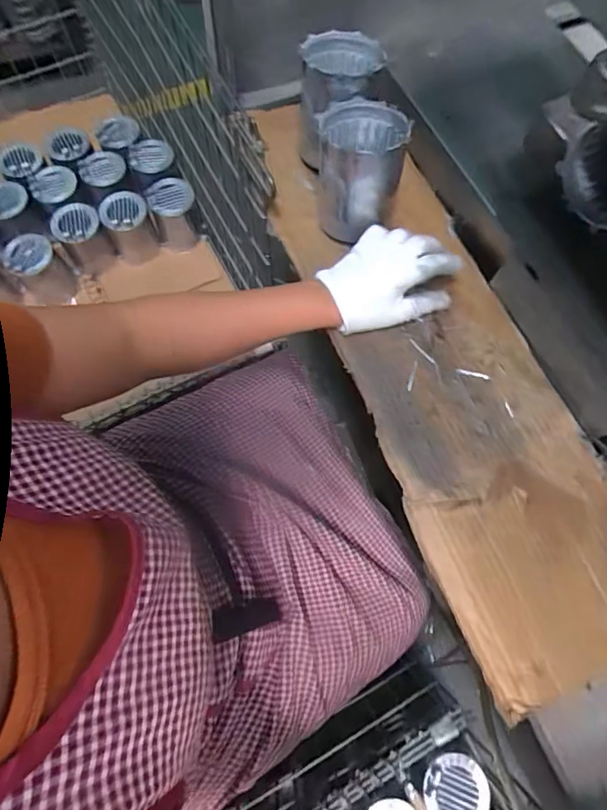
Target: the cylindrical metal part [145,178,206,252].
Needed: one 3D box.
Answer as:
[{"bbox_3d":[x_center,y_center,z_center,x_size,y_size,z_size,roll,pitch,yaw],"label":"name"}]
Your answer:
[{"bbox_3d":[-0.258,-0.381,0.980,0.090,0.116,0.073,-8,72,-4],"label":"cylindrical metal part"}]

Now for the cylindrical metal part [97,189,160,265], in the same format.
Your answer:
[{"bbox_3d":[-0.348,-0.357,0.966,0.086,0.121,0.089,1,72,-2],"label":"cylindrical metal part"}]

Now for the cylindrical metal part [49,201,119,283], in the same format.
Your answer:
[{"bbox_3d":[-0.431,-0.326,0.956,0.087,0.128,0.087,1,72,-2],"label":"cylindrical metal part"}]

